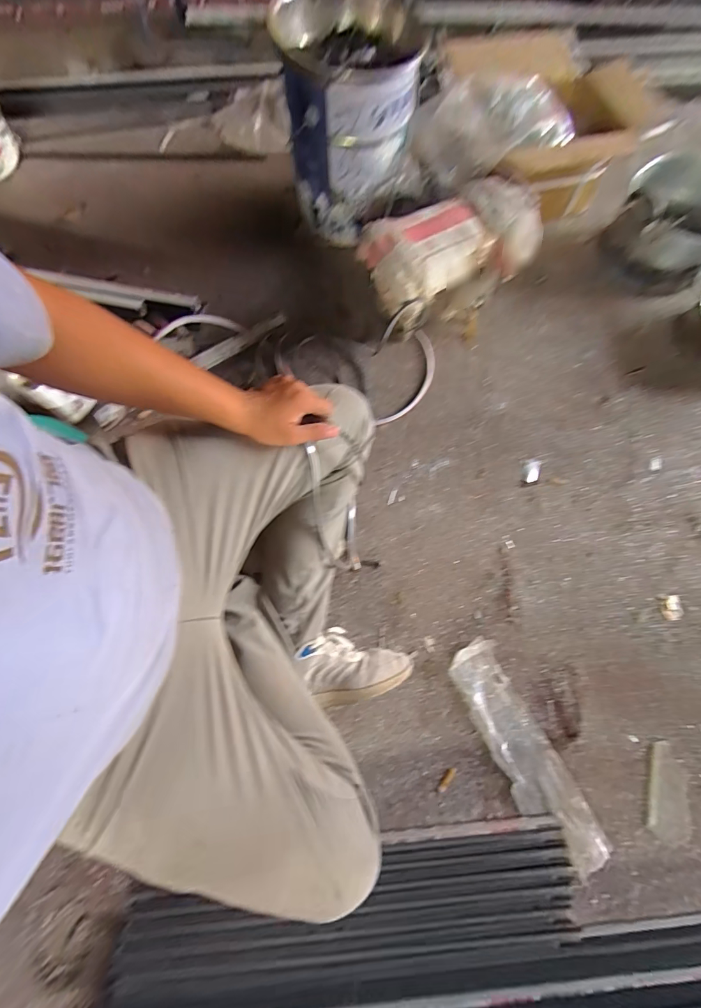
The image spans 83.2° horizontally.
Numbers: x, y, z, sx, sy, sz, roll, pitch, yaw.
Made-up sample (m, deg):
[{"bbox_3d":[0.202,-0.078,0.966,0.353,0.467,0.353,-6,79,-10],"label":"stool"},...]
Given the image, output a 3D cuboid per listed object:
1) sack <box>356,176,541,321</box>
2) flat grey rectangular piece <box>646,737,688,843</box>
[{"bbox_3d":[0.209,-0.538,0.876,0.366,0.163,0.218,-32,75,-11],"label":"sack"},{"bbox_3d":[0.535,0.484,0.666,0.068,0.004,0.142,14,72,4],"label":"flat grey rectangular piece"}]

